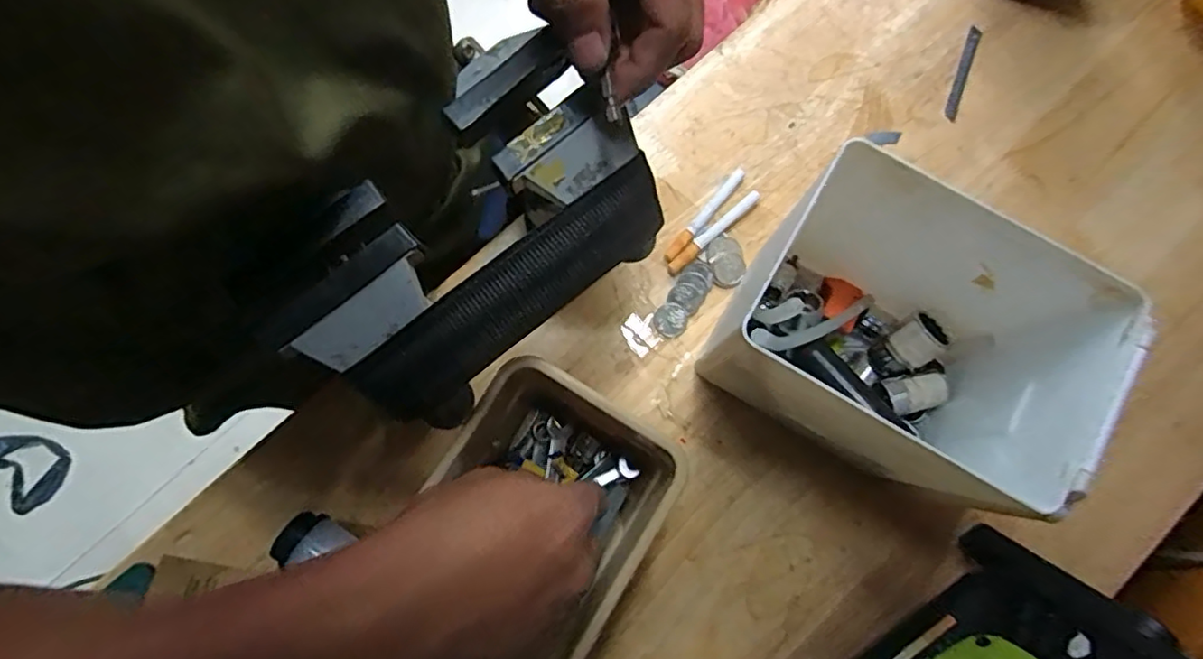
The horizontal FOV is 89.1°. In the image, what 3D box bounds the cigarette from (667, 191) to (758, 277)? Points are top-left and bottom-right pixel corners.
[{"bbox_3d":[0.077,-0.068,0.423,0.080,0.009,0.009,-41,83,-8],"label":"cigarette"}]

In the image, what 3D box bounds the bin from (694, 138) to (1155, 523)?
[{"bbox_3d":[0.153,0.012,0.339,0.148,0.155,0.109,31,80,5],"label":"bin"}]

